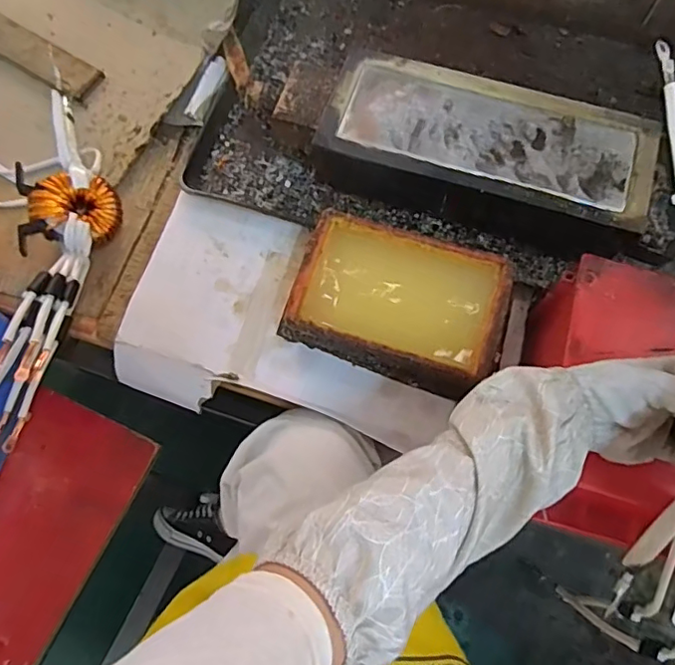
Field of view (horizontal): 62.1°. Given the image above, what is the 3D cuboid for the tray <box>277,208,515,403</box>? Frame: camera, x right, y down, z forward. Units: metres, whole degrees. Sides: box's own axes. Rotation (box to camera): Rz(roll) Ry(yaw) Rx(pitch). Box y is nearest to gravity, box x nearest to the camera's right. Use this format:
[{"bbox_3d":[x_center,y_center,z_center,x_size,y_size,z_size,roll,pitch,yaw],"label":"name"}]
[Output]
[{"bbox_3d":[0.060,-0.027,0.568,0.201,0.070,0.137,19,71,7],"label":"tray"}]

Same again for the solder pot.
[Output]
[{"bbox_3d":[0.153,-0.193,0.615,0.330,0.086,0.140,17,71,6],"label":"solder pot"}]

